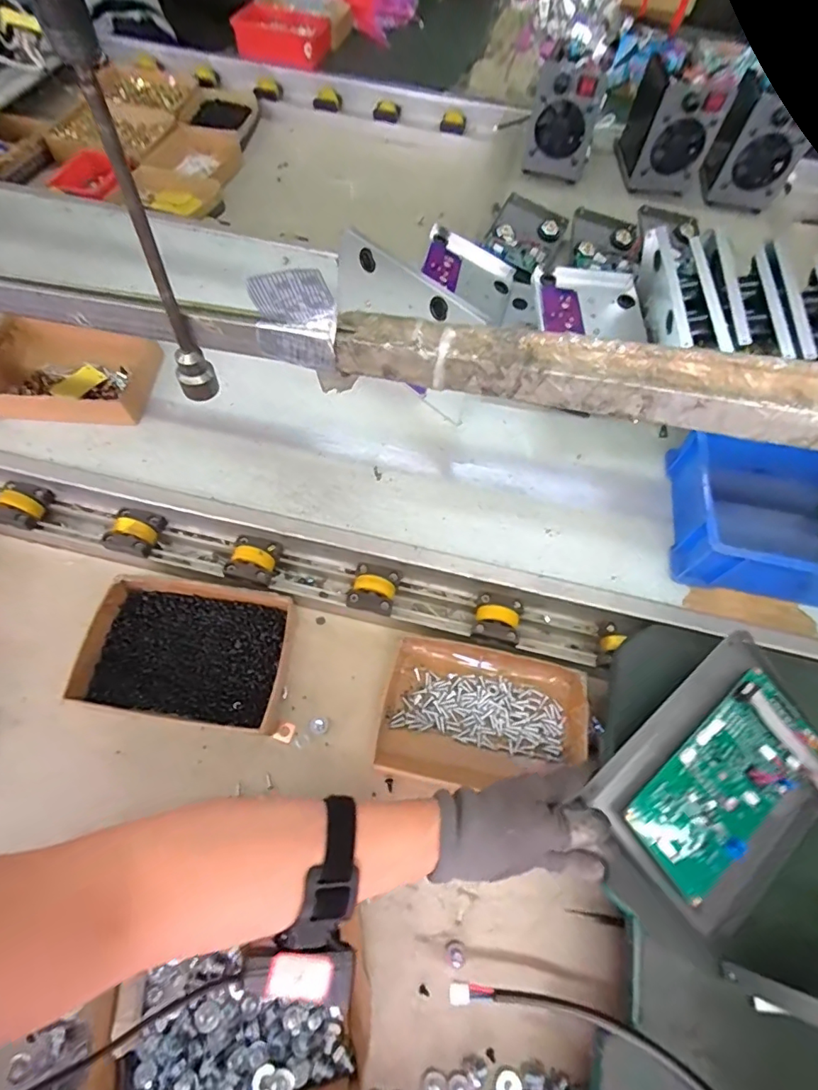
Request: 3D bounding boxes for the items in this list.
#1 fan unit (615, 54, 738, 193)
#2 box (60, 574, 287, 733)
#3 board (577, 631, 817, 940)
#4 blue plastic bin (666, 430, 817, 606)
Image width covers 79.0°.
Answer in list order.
[{"bbox_3d":[0.484,-0.787,0.934,0.114,0.168,0.173,3,57,-3],"label":"fan unit"},{"bbox_3d":[-0.245,0.119,0.563,0.215,0.042,0.148,9,57,1],"label":"box"},{"bbox_3d":[0.285,0.209,0.439,0.219,0.042,0.161,-35,69,-19],"label":"board"},{"bbox_3d":[0.458,-0.032,0.564,0.287,0.092,0.193,12,61,4],"label":"blue plastic bin"}]

